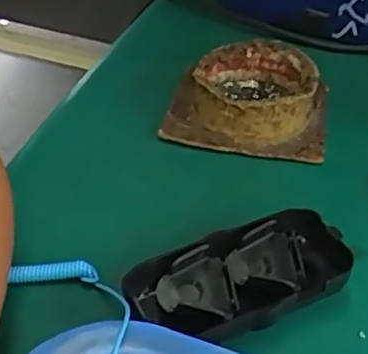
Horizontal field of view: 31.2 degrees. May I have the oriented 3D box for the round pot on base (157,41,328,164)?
[{"bbox_3d":[0.046,-0.056,0.459,0.107,0.043,0.088,13,41,11],"label":"round pot on base"}]

